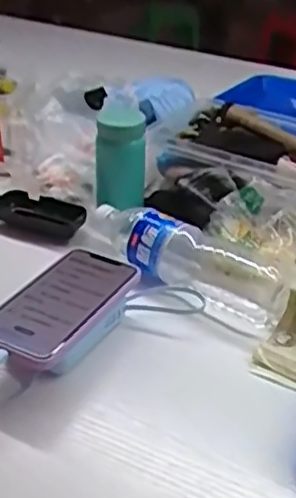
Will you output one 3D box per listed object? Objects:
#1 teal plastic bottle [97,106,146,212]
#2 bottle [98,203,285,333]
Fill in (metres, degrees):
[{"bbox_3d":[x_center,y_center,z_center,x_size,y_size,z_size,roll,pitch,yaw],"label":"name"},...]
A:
[{"bbox_3d":[-0.033,-0.111,0.799,0.058,0.119,0.065,1,32,-5],"label":"teal plastic bottle"},{"bbox_3d":[0.036,0.008,0.688,0.227,0.063,0.068,25,38,30],"label":"bottle"}]

